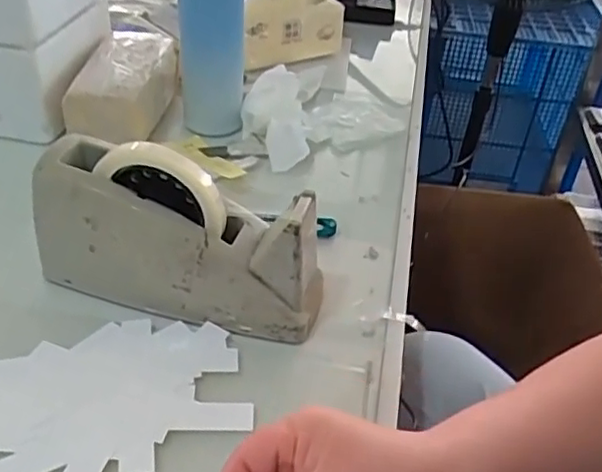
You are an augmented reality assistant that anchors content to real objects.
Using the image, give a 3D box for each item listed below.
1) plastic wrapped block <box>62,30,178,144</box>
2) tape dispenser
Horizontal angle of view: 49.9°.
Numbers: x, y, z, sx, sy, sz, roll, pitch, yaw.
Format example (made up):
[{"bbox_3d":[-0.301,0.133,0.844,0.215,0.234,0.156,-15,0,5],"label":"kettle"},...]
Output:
[{"bbox_3d":[-0.183,-0.157,0.686,0.082,0.068,0.143,10,40,7],"label":"plastic wrapped block"},{"bbox_3d":[-0.087,-0.004,0.478,0.212,0.116,0.068,12,41,9],"label":"tape dispenser"}]

